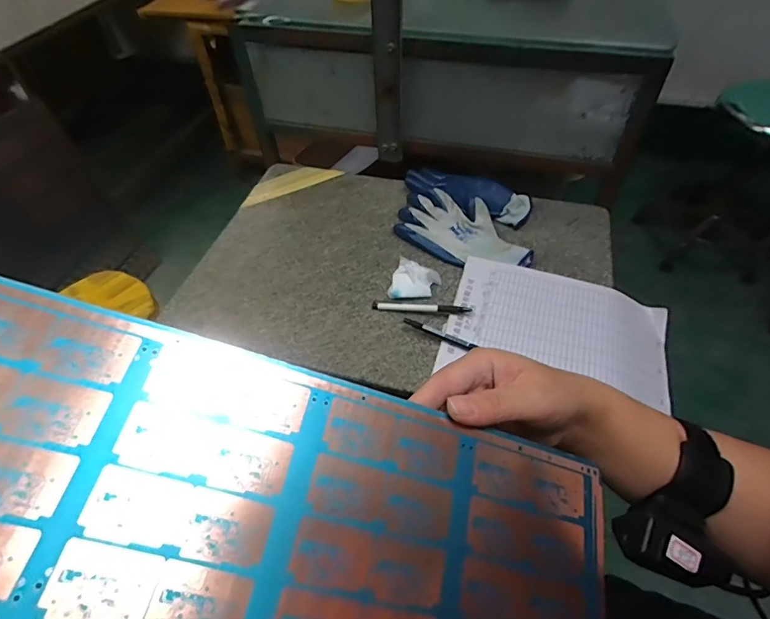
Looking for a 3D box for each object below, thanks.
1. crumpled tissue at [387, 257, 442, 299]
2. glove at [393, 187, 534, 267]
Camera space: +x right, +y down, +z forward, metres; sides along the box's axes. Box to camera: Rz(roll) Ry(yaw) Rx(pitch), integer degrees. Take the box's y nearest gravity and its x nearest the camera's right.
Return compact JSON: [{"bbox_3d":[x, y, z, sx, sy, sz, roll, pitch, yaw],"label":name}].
[{"bbox_3d":[0.042,-0.039,0.644,0.063,0.028,0.059,14,52,14],"label":"crumpled tissue"},{"bbox_3d":[0.118,-0.123,0.707,0.218,0.037,0.113,31,58,25],"label":"glove"}]

